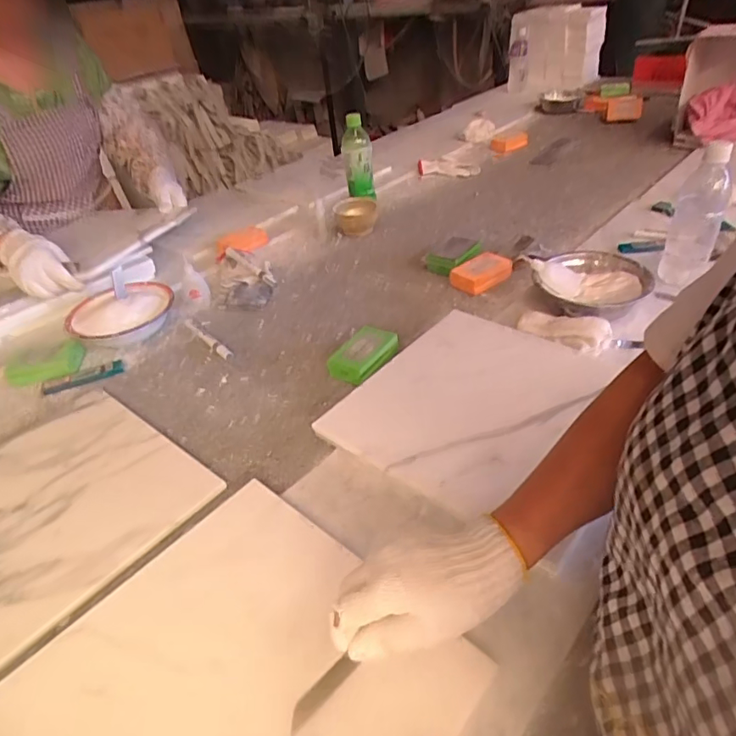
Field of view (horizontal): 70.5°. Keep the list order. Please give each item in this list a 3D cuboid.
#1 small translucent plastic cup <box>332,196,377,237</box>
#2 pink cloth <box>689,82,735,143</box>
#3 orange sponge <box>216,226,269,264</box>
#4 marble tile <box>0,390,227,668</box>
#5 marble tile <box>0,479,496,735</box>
[{"bbox_3d":[-0.026,-0.326,1.115,0.096,0.057,0.101,-7,39,1],"label":"small translucent plastic cup"},{"bbox_3d":[0.862,-0.616,1.278,0.123,0.052,0.164,-34,63,26],"label":"pink cloth"},{"bbox_3d":[-0.261,-0.257,1.066,0.110,0.049,0.021,-19,24,-8],"label":"orange sponge"},{"bbox_3d":[-0.368,0.157,0.580,0.302,0.014,0.297,24,48,33],"label":"marble tile"},{"bbox_3d":[-0.110,0.253,0.401,0.298,0.013,0.293,26,49,35],"label":"marble tile"}]

